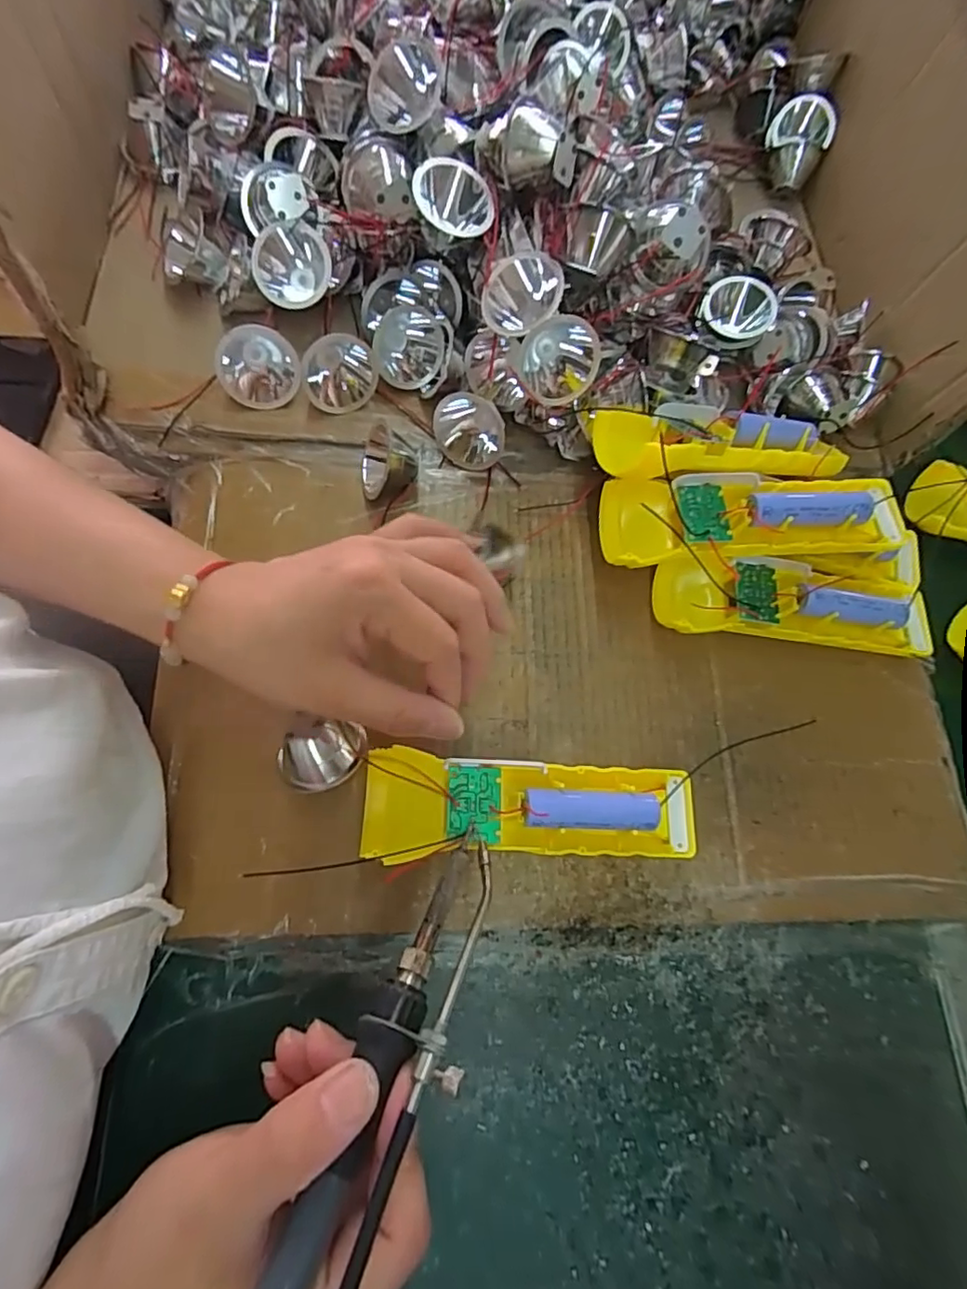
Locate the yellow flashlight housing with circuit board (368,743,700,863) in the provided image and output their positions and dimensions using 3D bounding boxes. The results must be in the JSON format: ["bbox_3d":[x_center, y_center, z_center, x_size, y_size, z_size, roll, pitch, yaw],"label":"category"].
[{"bbox_3d":[0.023,0.081,0.279,0.155,0.033,0.046,3,71,-1],"label":"yellow flashlight housing with circuit board"}]

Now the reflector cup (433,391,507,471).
[{"bbox_3d":[-0.007,-0.121,0.333,0.041,0.045,0.027,-7,72,-5],"label":"reflector cup"}]

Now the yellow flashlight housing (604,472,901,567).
[{"bbox_3d":[0.139,-0.067,0.302,0.147,0.028,0.047,0,72,-2],"label":"yellow flashlight housing"}]

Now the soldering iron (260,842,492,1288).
[{"bbox_3d":[-0.038,0.158,0.174,0.031,0.015,0.191,24,53,6],"label":"soldering iron"}]

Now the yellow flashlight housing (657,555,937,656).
[{"bbox_3d":[0.170,-0.022,0.321,0.146,0.034,0.044,4,71,-1],"label":"yellow flashlight housing"}]

